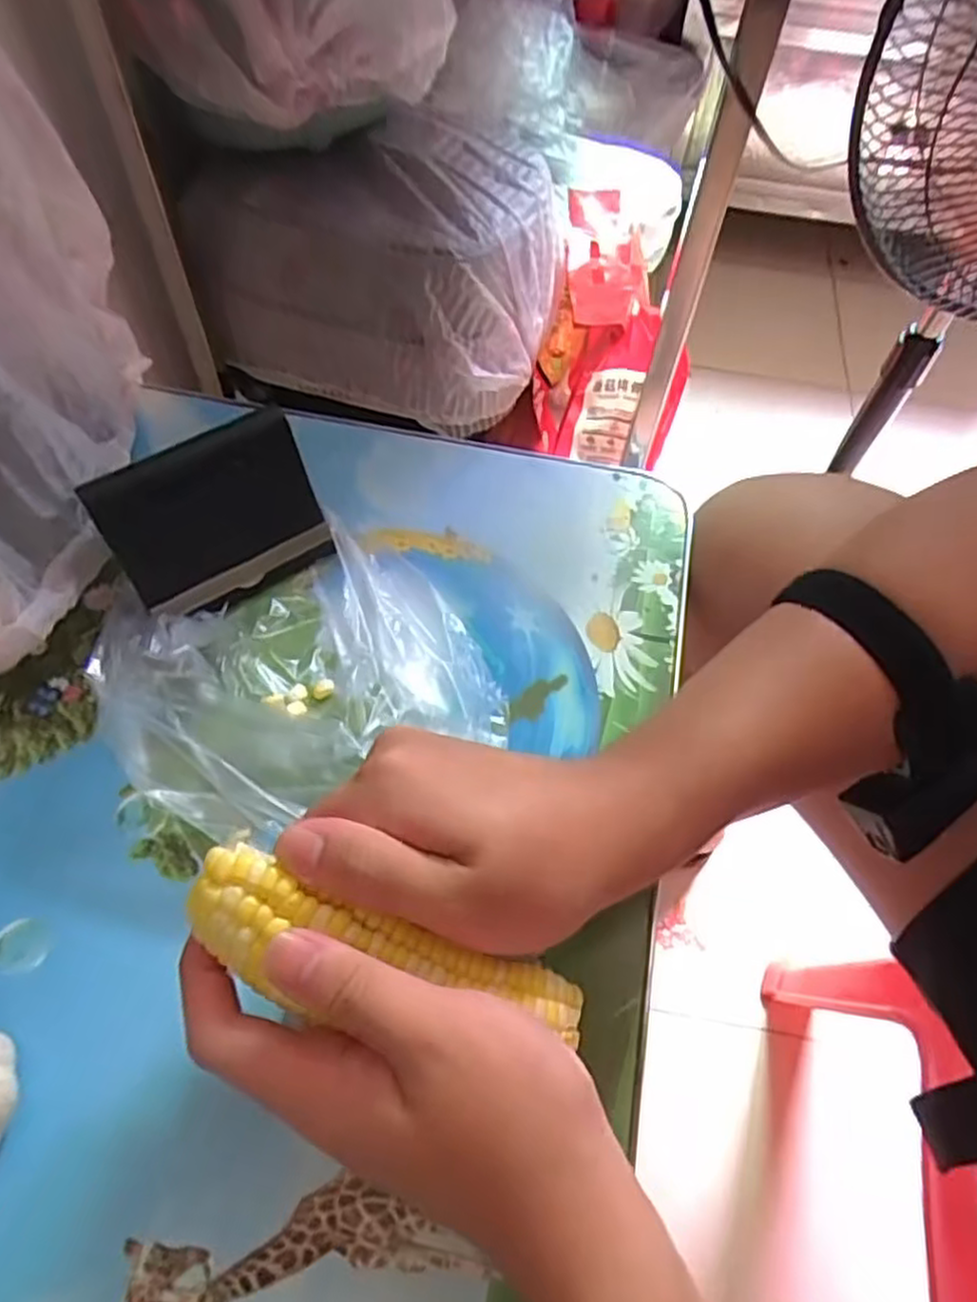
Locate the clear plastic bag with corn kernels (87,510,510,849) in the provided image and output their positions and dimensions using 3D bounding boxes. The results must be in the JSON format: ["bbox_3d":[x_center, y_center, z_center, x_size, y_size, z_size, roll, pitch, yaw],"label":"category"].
[{"bbox_3d":[-0.092,0.007,0.335,0.153,0.044,0.137,-27,64,-18],"label":"clear plastic bag with corn kernels"}]

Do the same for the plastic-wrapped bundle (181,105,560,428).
[{"bbox_3d":[-0.101,-0.416,0.768,0.315,0.208,0.233,21,60,10],"label":"plastic-wrapped bundle"}]

